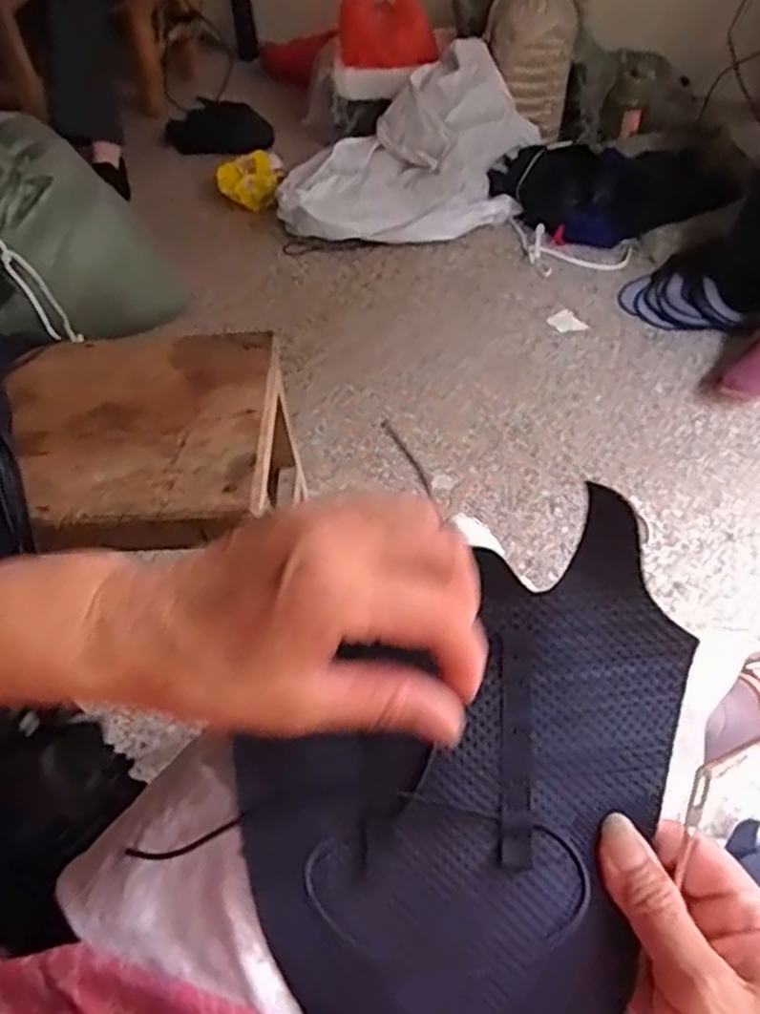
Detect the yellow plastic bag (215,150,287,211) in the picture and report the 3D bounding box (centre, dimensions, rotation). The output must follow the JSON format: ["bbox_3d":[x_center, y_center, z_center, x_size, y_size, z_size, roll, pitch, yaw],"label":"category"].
[{"bbox_3d":[-0.274,-0.732,1.609,0.144,0.067,0.182,14,53,13],"label":"yellow plastic bag"}]

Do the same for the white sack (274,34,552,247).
[{"bbox_3d":[0.065,-0.743,1.518,0.446,0.216,0.469,16,54,14],"label":"white sack"}]

